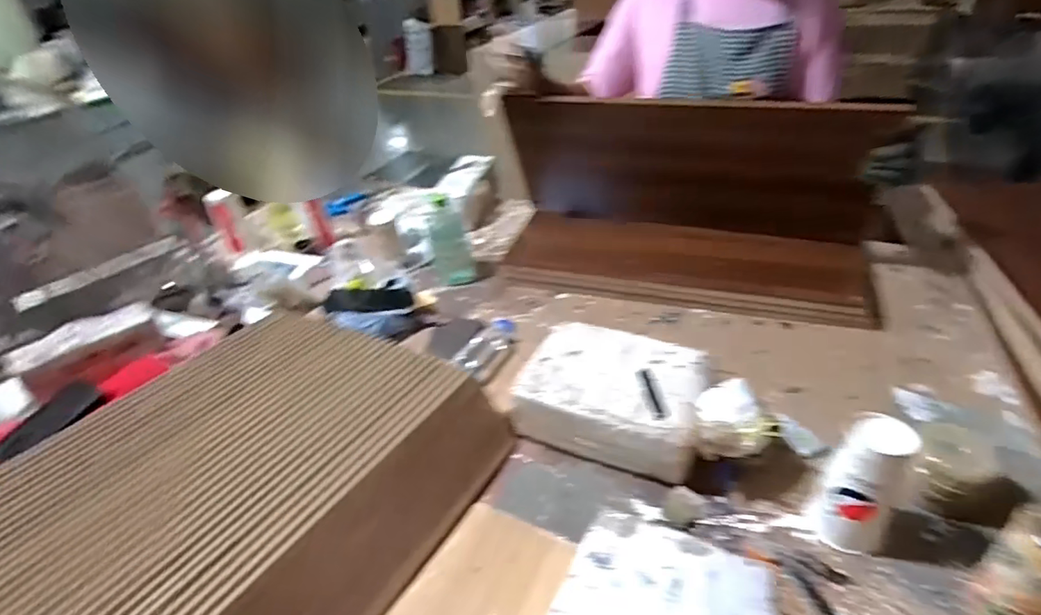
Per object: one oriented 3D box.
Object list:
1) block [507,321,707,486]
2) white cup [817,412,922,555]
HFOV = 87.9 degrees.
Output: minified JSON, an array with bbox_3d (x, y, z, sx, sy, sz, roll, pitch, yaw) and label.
[{"bbox_3d":[0.144,0.136,0.832,0.262,0.117,0.197,12,40,23],"label":"block"},{"bbox_3d":[0.404,0.211,0.636,0.078,0.170,0.067,16,41,27],"label":"white cup"}]

